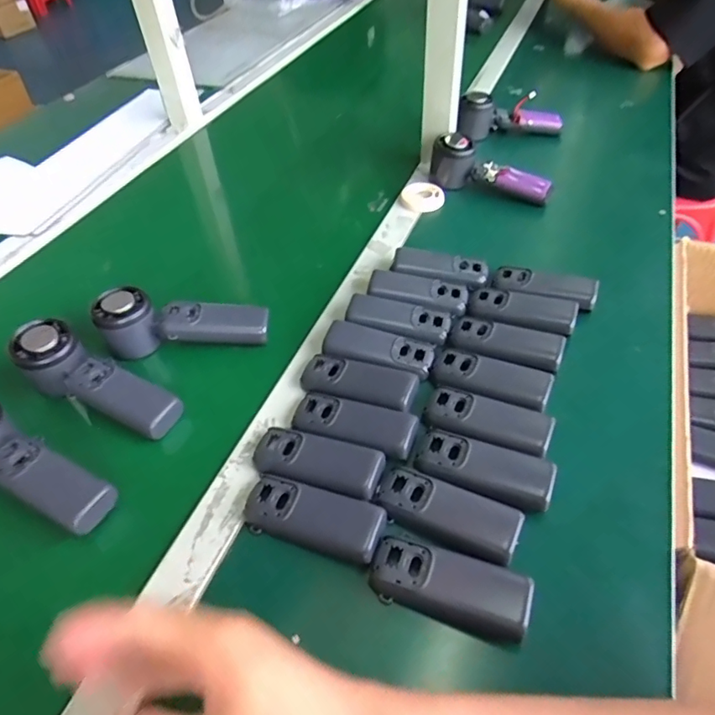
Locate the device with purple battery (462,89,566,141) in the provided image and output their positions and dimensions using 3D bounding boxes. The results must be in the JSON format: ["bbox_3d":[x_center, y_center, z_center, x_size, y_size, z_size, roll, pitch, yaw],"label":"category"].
[{"bbox_3d":[0.234,-0.371,0.790,0.158,0.057,0.052,4,48,6],"label":"device with purple battery"}]

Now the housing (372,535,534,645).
[{"bbox_3d":[0.061,0.154,0.347,0.104,0.017,0.040,14,50,15],"label":"housing"}]

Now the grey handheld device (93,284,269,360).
[{"bbox_3d":[-0.171,-0.038,0.508,0.158,0.051,0.050,-5,47,-1],"label":"grey handheld device"}]

